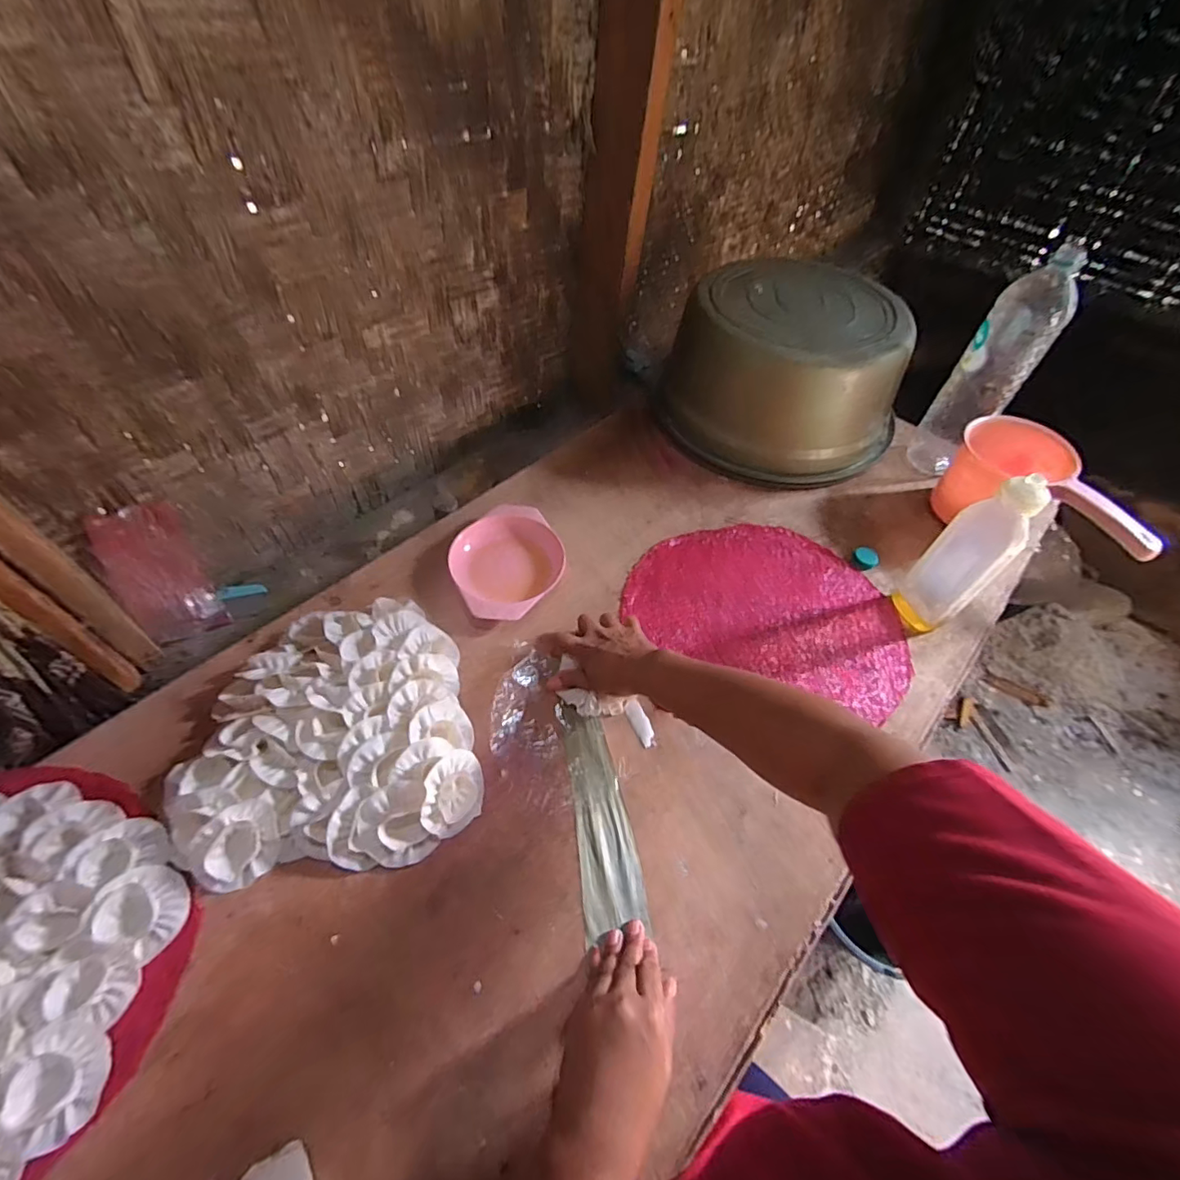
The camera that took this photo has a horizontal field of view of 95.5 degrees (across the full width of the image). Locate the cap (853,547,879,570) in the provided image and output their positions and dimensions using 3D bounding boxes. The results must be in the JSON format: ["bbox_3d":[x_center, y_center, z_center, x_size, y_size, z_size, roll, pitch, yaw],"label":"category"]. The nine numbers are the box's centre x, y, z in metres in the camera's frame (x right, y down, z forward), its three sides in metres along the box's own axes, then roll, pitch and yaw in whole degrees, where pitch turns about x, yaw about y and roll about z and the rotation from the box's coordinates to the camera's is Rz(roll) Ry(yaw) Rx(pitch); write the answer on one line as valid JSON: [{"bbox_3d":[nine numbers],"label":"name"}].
[{"bbox_3d":[0.383,-0.045,0.744,0.031,0.017,0.029,1,53,-2],"label":"cap"}]

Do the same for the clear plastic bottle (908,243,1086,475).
[{"bbox_3d":[0.562,-0.298,0.764,0.087,0.311,0.076,33,59,20],"label":"clear plastic bottle"}]

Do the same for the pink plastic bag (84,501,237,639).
[{"bbox_3d":[-0.537,-0.018,0.671,0.023,0.180,0.095,19,36,37],"label":"pink plastic bag"}]

